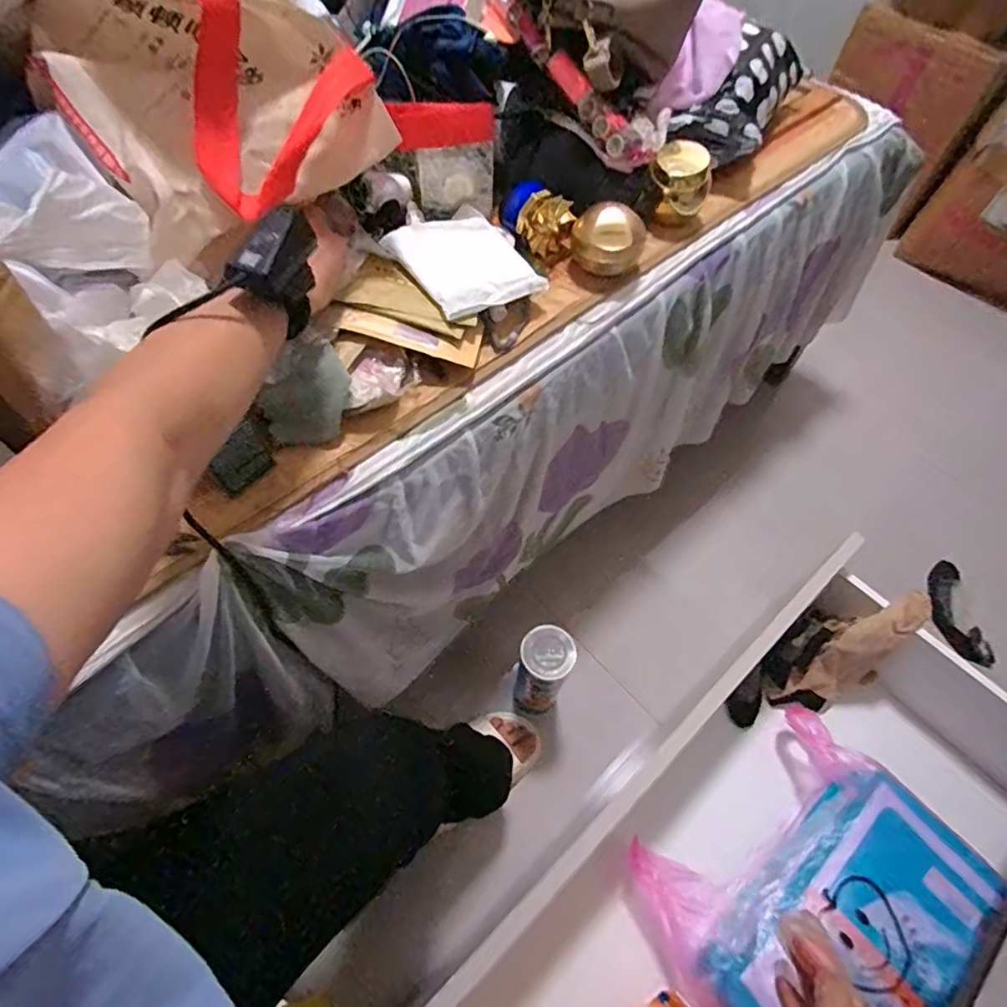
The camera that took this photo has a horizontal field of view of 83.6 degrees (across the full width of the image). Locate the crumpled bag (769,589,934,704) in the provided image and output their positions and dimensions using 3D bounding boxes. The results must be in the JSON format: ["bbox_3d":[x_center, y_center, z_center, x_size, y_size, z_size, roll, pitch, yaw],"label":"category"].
[{"bbox_3d":[0.479,0.206,0.766,0.059,0.225,0.028,48,24,23],"label":"crumpled bag"}]

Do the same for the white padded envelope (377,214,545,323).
[{"bbox_3d":[-0.039,-0.237,0.550,0.115,0.015,0.126,-30,69,-24],"label":"white padded envelope"}]

